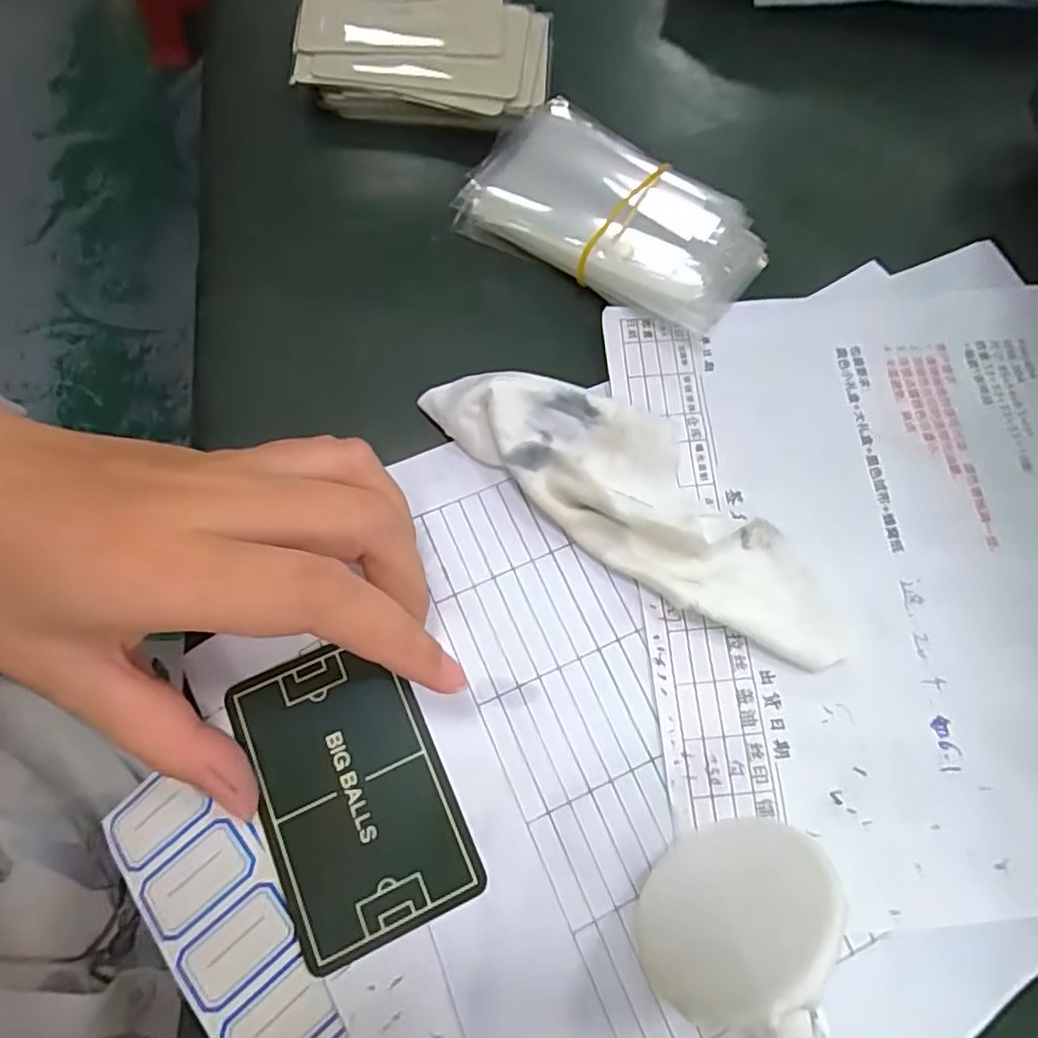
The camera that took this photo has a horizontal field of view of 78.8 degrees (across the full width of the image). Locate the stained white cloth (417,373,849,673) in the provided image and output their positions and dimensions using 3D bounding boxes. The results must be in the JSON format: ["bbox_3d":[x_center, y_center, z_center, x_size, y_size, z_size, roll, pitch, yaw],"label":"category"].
[{"bbox_3d":[0.041,-0.007,0.209,0.152,0.017,0.048,40,74,10],"label":"stained white cloth"}]

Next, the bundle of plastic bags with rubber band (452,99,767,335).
[{"bbox_3d":[0.037,-0.119,0.245,0.115,0.017,0.068,32,73,8],"label":"bundle of plastic bags with rubber band"}]

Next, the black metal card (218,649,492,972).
[{"bbox_3d":[-0.050,0.081,0.189,0.054,0.004,0.083,-23,74,-10],"label":"black metal card"}]

